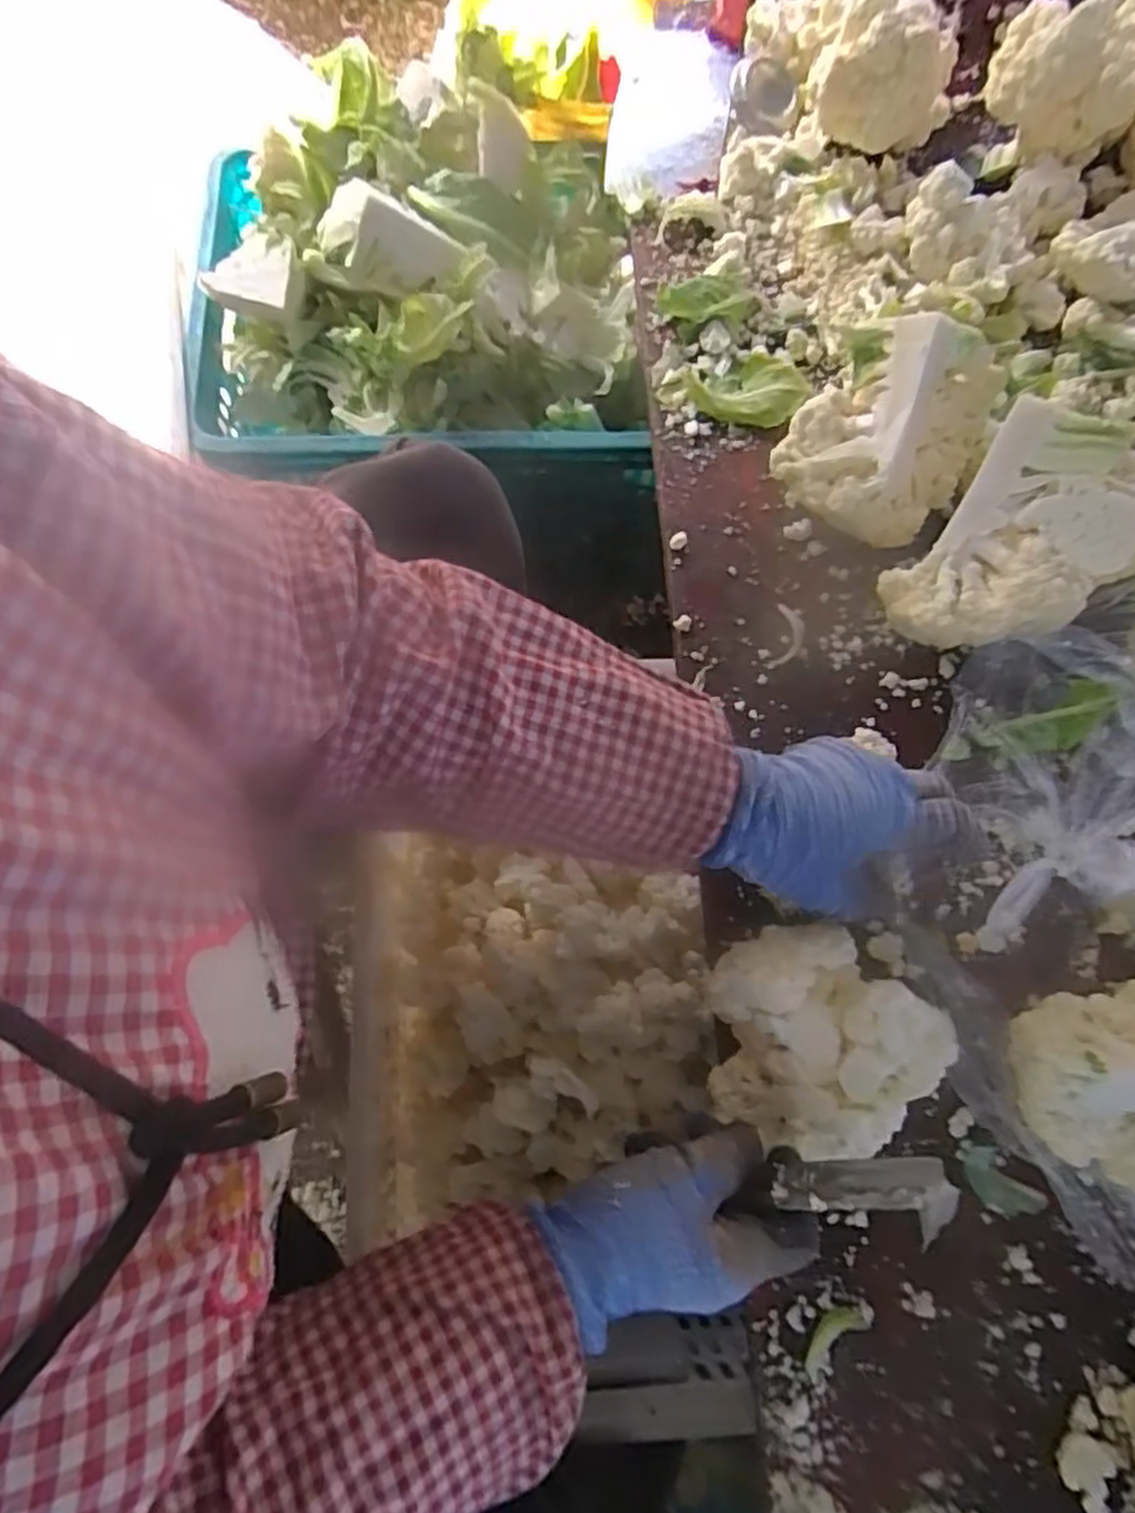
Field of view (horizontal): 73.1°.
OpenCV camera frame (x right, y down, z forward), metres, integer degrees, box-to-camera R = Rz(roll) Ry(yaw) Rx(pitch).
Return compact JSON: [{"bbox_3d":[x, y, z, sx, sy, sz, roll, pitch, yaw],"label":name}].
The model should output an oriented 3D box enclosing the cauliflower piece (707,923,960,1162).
[{"bbox_3d":[0.135,0.148,0.400,0.116,0.073,0.114,0,74,-3],"label":"cauliflower piece"}]

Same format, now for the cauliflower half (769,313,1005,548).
[{"bbox_3d":[0.206,-0.210,0.489,0.108,0.101,0.142,37,76,8],"label":"cauliflower half"}]

